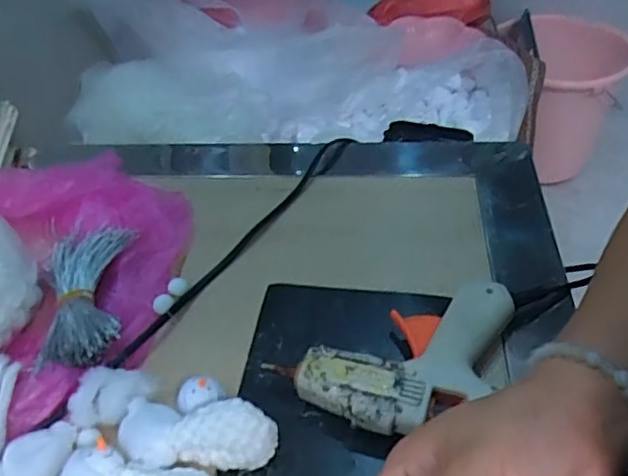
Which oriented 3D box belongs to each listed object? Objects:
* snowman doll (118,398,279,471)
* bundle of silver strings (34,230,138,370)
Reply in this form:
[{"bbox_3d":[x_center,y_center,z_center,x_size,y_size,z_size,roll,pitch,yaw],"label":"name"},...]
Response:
[{"bbox_3d":[-0.062,0.104,0.317,0.083,0.035,0.035,-2,42,14],"label":"snowman doll"},{"bbox_3d":[-0.147,0.032,0.391,0.048,0.016,0.112,-9,44,-3],"label":"bundle of silver strings"}]

